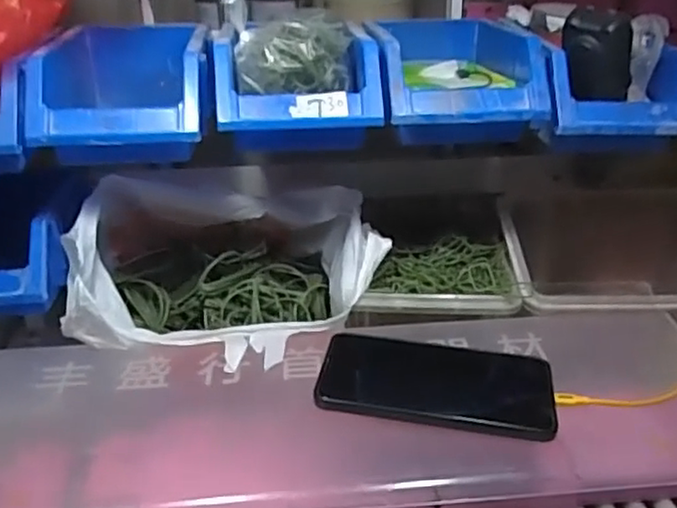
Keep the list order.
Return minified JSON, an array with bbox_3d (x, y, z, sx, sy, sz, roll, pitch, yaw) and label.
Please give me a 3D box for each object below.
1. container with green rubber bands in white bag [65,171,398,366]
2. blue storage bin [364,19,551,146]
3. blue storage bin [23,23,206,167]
[{"bbox_3d":[-0.096,0.016,0.576,0.267,0.113,0.221,1,26,0],"label":"container with green rubber bands in white bag"},{"bbox_3d":[0.099,-0.155,0.558,0.132,0.068,0.194,1,26,0],"label":"blue storage bin"},{"bbox_3d":[-0.174,-0.135,0.537,0.122,0.076,0.183,-2,26,-7],"label":"blue storage bin"}]

